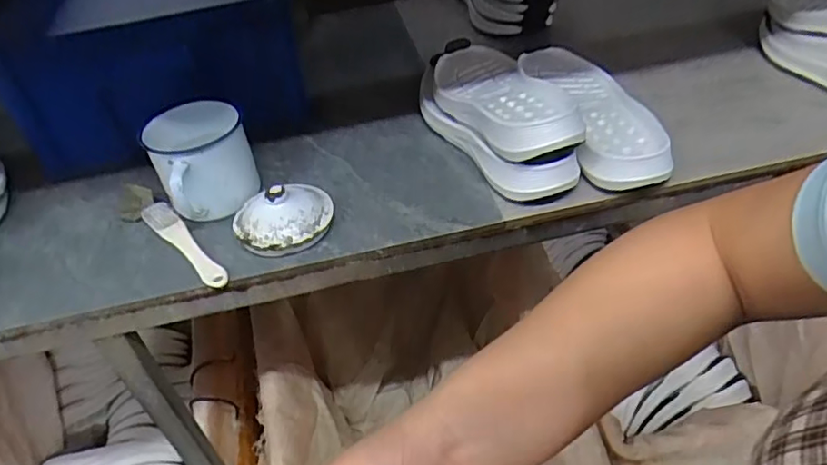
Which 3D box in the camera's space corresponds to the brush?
[{"bbox_3d":[-0.237,0.009,0.617,0.026,0.015,0.156,-33,48,-27],"label":"brush"}]

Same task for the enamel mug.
[{"bbox_3d":[-0.222,-0.070,0.643,0.100,0.096,0.117,-20,43,-15],"label":"enamel mug"}]

